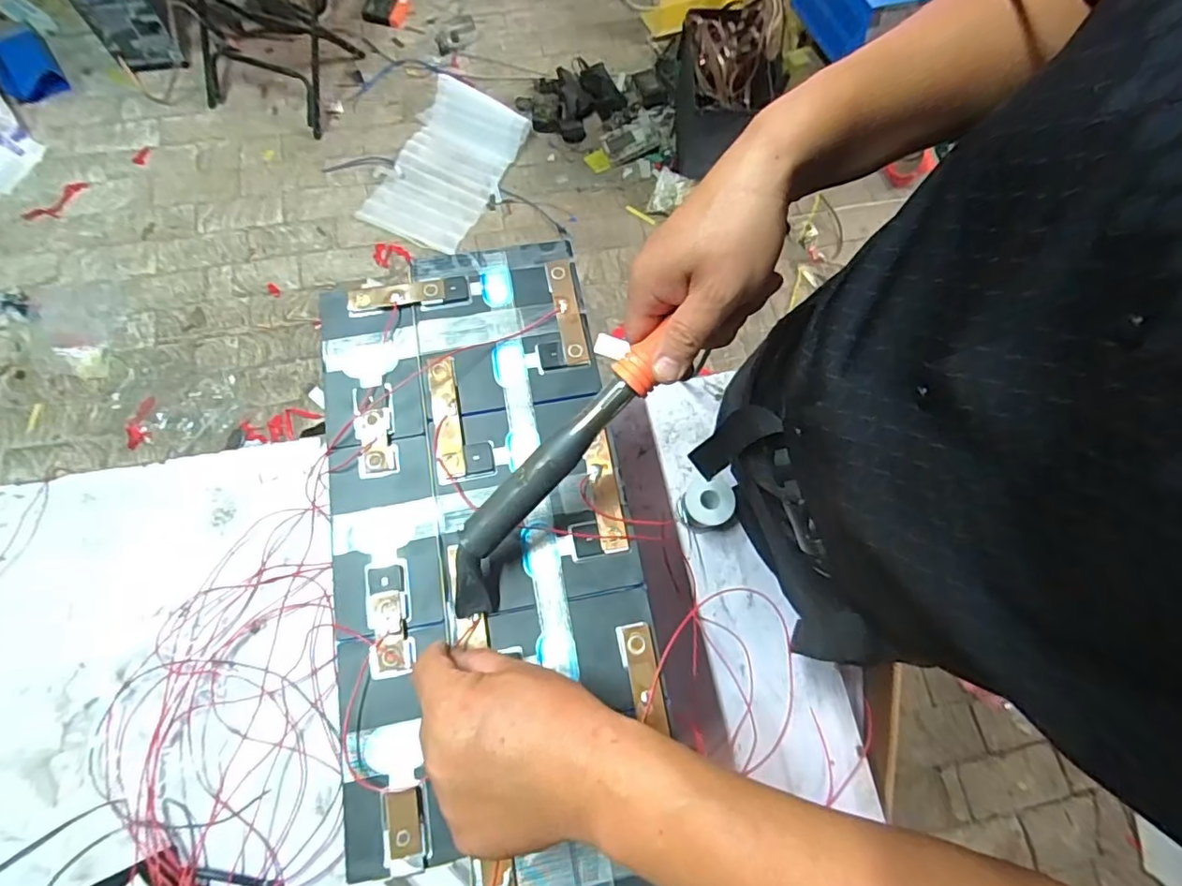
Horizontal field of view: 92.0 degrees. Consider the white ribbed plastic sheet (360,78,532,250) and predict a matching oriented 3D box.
[{"bbox_3d":[-0.427,-0.830,1.699,0.326,0.059,0.536,24,83,6],"label":"white ribbed plastic sheet"}]

